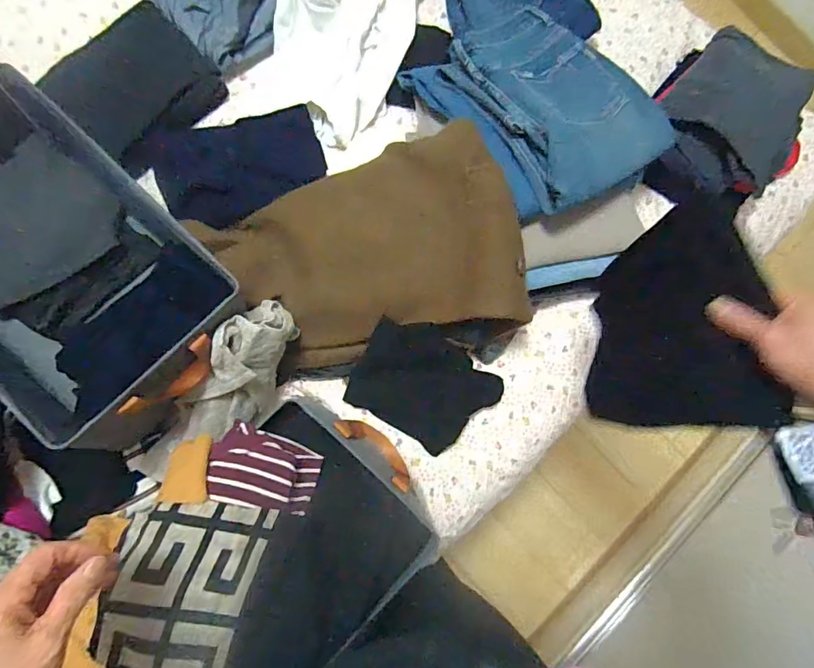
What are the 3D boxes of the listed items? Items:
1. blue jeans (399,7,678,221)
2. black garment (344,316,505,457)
[{"bbox_3d":[0.201,-0.374,0.760,0.264,0.069,0.377,-33,75,-9],"label":"blue jeans"},{"bbox_3d":[0.034,0.087,0.807,0.239,0.052,0.176,31,82,-1],"label":"black garment"}]

